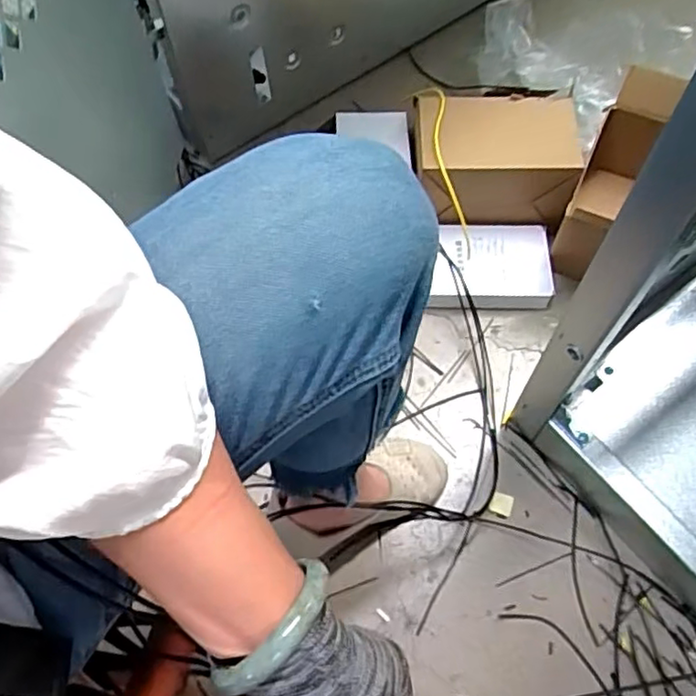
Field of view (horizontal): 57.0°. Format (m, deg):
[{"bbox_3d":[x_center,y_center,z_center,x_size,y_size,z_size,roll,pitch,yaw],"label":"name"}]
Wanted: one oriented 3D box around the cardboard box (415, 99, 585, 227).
[{"bbox_3d":[0.191,-0.256,0.858,0.200,0.118,0.145,3,65,4],"label":"cardboard box"}]

